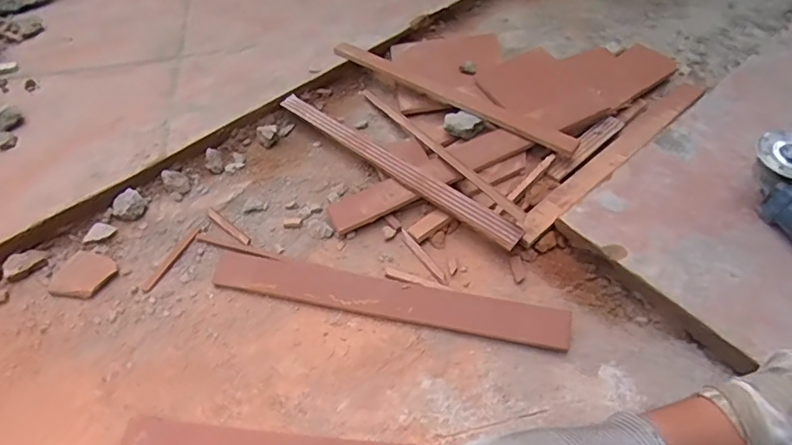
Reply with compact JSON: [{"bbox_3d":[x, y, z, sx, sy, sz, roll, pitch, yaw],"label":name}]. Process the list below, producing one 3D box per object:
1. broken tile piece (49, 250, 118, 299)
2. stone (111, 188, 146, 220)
[{"bbox_3d":[-0.461,0.077,0.771,0.082,0.008,0.082,-1,54,1],"label":"broken tile piece"},{"bbox_3d":[-0.425,-0.027,0.835,0.047,0.033,0.047,-36,60,-22],"label":"stone"}]

